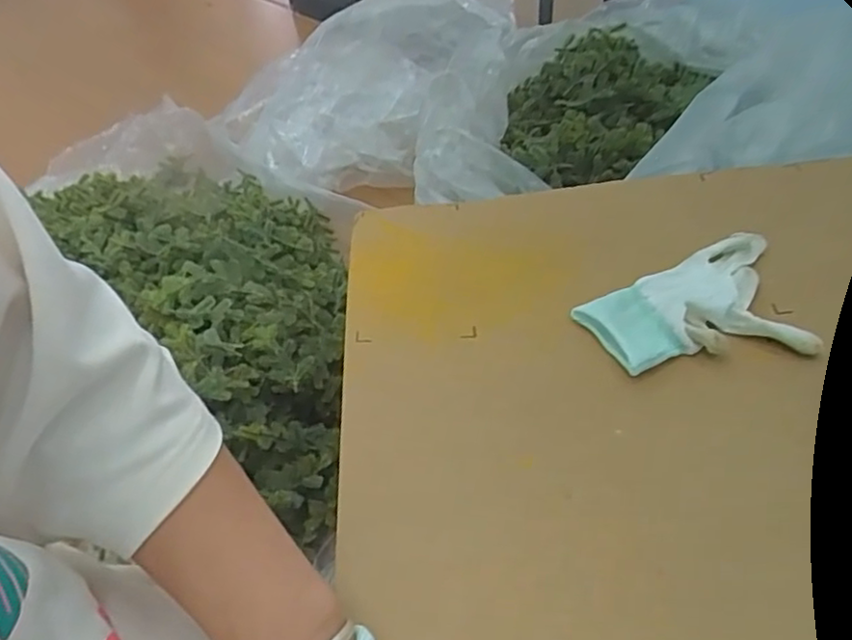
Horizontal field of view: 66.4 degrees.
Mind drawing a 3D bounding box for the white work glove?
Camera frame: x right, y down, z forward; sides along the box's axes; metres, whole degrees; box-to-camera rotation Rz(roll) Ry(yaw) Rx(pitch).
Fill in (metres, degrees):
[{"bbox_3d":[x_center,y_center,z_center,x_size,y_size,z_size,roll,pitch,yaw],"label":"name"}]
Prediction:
[{"bbox_3d":[0.198,-0.014,0.500,0.159,0.028,0.112,-6,44,-1],"label":"white work glove"}]

